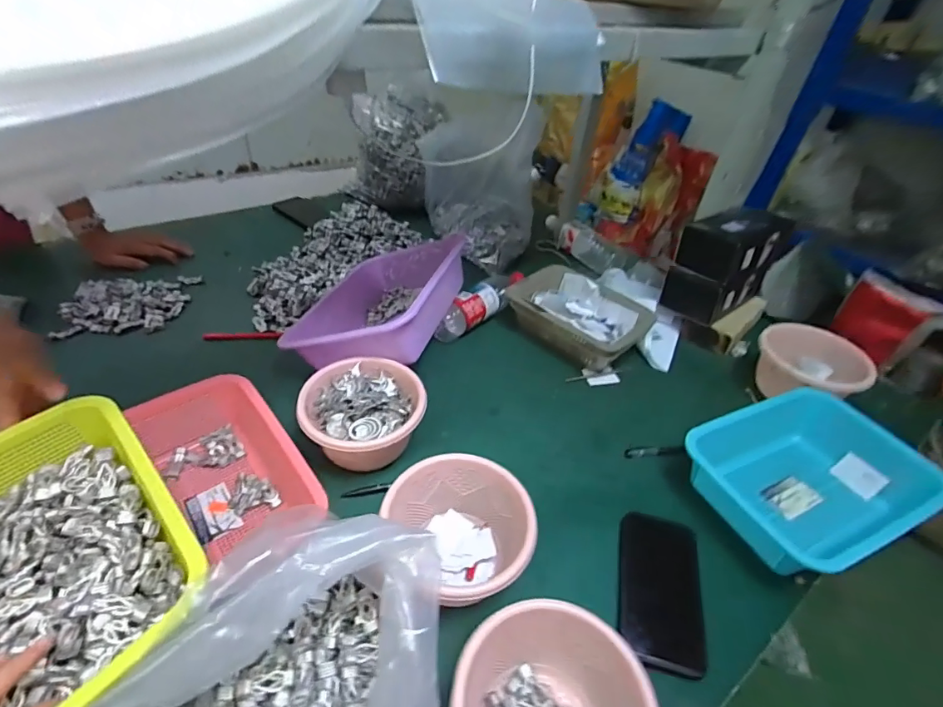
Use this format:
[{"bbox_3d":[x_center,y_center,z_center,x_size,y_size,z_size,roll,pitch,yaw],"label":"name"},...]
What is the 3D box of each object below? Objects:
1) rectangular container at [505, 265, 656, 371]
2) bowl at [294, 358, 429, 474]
[{"bbox_3d":[0.184,-0.062,0.826,0.132,0.077,0.227,-30,53,-35],"label":"rectangular container"},{"bbox_3d":[-0.136,0.078,0.601,0.149,0.075,0.143,4,41,-4],"label":"bowl"}]

